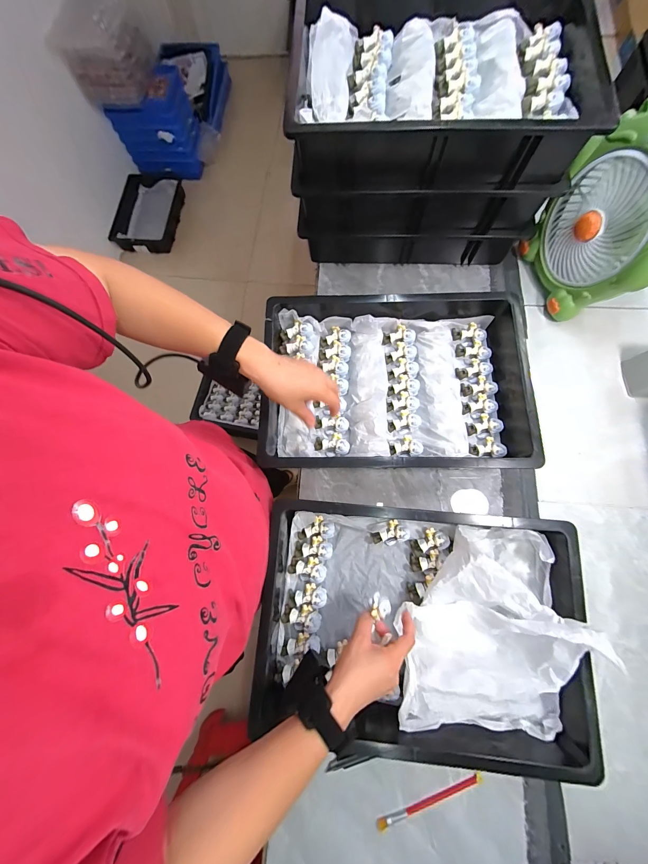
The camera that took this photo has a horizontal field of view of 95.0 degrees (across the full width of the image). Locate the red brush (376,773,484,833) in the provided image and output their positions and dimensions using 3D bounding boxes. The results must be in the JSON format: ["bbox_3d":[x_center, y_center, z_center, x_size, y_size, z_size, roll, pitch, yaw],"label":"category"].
[{"bbox_3d":[0.157,0.542,0.435,0.167,0.007,0.014,-19,76,-2],"label":"red brush"}]

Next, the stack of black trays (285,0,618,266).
[{"bbox_3d":[0.199,-0.587,0.607,0.485,0.277,0.421,3,77,4],"label":"stack of black trays"}]

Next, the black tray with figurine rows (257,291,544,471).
[{"bbox_3d":[0.132,-0.088,0.547,0.466,0.102,0.320,0,77,3],"label":"black tray with figurine rows"}]

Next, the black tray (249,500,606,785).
[{"bbox_3d":[0.139,0.283,0.454,0.450,0.093,0.317,4,77,4],"label":"black tray"}]

